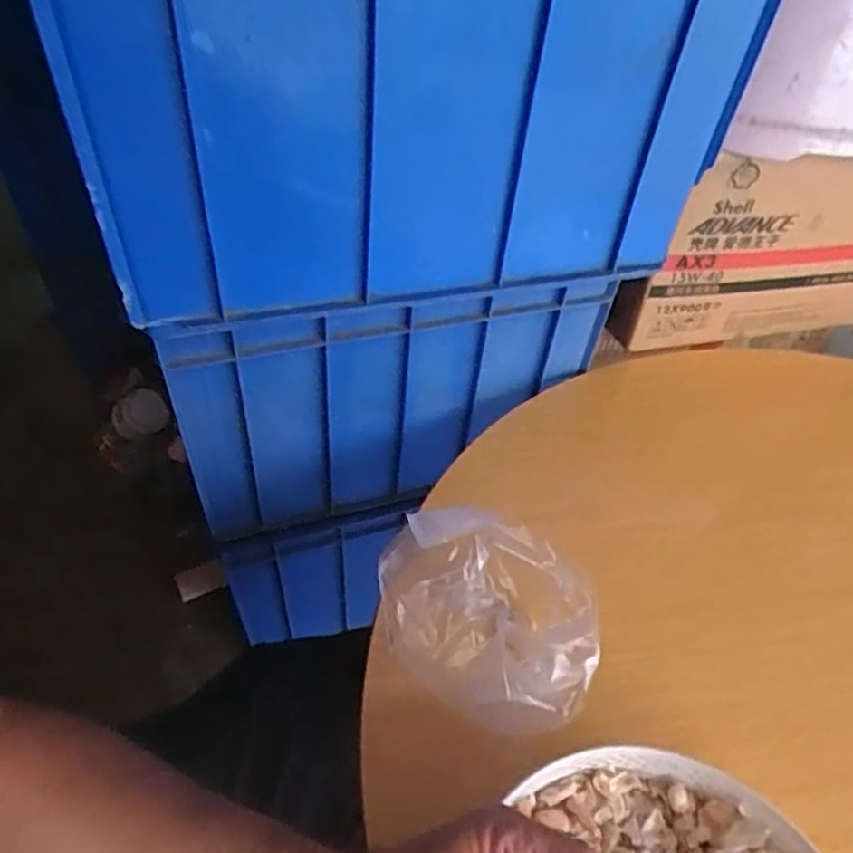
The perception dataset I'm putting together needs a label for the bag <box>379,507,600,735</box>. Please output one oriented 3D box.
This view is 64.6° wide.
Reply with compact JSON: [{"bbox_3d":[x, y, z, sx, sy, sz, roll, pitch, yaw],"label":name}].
[{"bbox_3d":[0.040,0.137,0.478,0.137,0.127,0.119,0,46,-2],"label":"bag"}]

